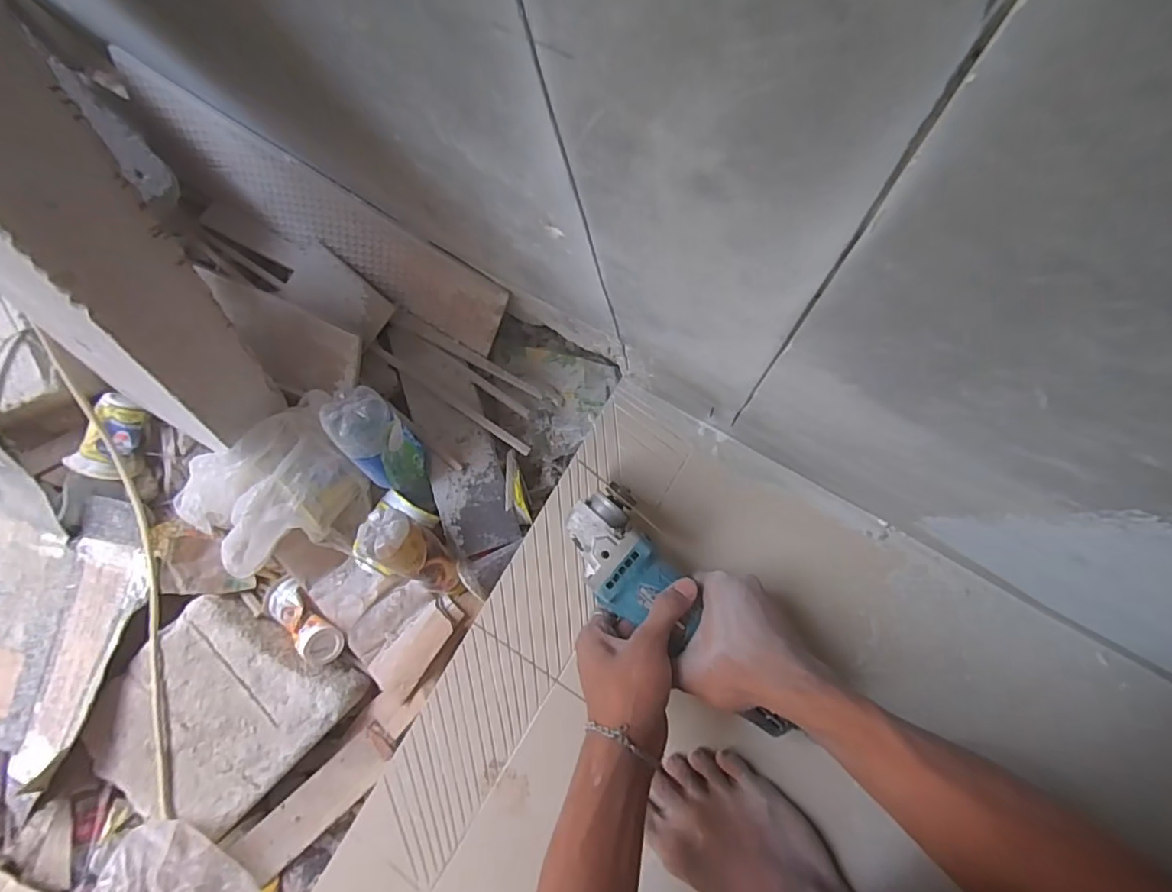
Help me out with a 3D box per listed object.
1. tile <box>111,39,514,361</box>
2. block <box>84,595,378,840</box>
[{"bbox_3d":[-0.252,-0.217,0.547,0.374,0.123,0.007,30,59,-7],"label":"tile"},{"bbox_3d":[-0.395,0.293,0.598,0.200,0.068,0.245,41,90,12],"label":"block"}]

